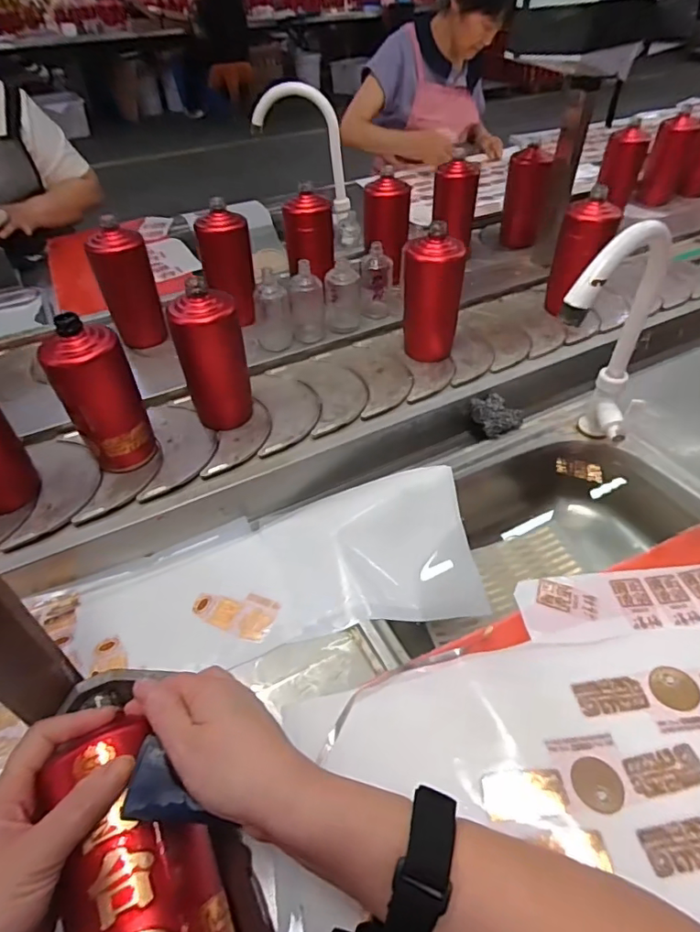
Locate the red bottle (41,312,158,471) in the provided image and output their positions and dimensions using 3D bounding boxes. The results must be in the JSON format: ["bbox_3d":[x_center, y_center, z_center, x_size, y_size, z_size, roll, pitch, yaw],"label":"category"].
[{"bbox_3d":[-0.286,-0.075,0.613,0.076,0.191,0.064,-18,48,-16],"label":"red bottle"}]

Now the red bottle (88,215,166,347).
[{"bbox_3d":[-0.337,-0.267,0.809,0.080,0.188,0.078,-18,48,-16],"label":"red bottle"}]

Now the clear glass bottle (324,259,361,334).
[{"bbox_3d":[-0.011,-0.270,0.839,0.055,0.114,0.058,0,46,1],"label":"clear glass bottle"}]

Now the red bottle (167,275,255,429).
[{"bbox_3d":[-0.175,-0.131,0.665,0.071,0.183,0.064,20,49,20],"label":"red bottle"}]

